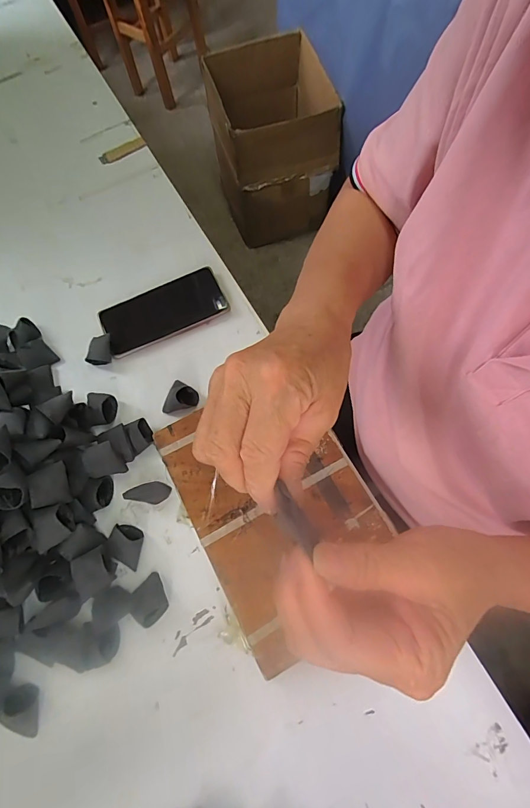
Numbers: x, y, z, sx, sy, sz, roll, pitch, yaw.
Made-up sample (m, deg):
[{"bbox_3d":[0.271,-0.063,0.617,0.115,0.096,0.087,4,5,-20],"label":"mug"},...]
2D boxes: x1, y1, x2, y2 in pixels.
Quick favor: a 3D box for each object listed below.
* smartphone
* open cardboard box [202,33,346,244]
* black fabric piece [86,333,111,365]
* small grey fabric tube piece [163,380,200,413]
[{"bbox_3d":[-0.132,-0.122,0.493,0.161,0.012,0.077,-26,72,-6],"label":"smartphone"},{"bbox_3d":[0.025,-0.860,1.266,0.328,0.448,0.385,-19,72,-4],"label":"open cardboard box"},{"bbox_3d":[-0.210,-0.069,0.474,0.032,0.028,0.031,3,72,4],"label":"black fabric piece"},{"bbox_3d":[-0.100,-0.009,0.443,0.037,0.028,0.041,16,73,8],"label":"small grey fabric tube piece"}]

